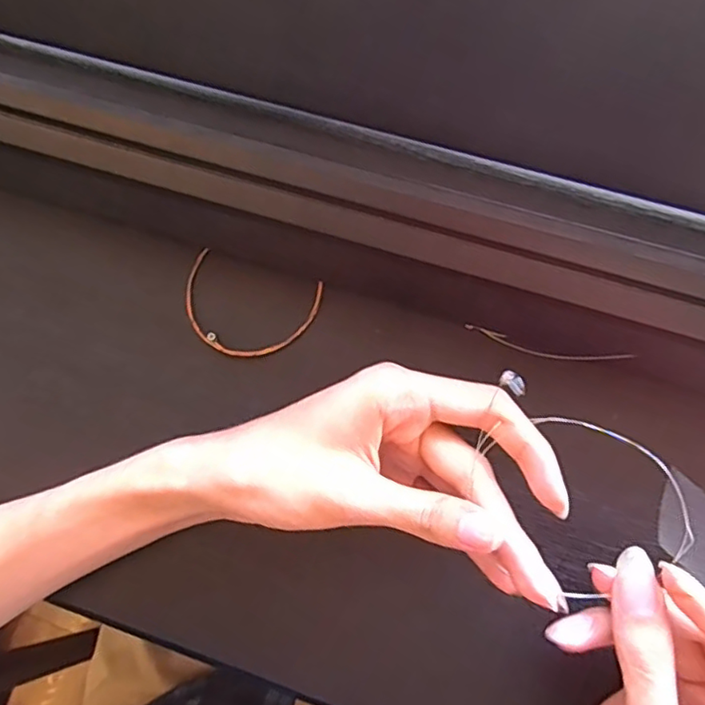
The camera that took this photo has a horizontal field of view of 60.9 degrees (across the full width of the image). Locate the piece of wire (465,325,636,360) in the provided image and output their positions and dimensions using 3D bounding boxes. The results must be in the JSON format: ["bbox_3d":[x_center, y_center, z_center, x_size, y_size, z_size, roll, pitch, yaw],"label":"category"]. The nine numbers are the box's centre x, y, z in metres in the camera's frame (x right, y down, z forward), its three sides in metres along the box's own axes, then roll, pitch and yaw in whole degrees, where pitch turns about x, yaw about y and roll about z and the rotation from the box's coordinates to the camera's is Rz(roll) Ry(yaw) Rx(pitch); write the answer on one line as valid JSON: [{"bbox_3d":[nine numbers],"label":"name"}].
[{"bbox_3d":[0.093,-0.002,0.293,0.077,0.023,0.006,15,73,6],"label":"piece of wire"}]

